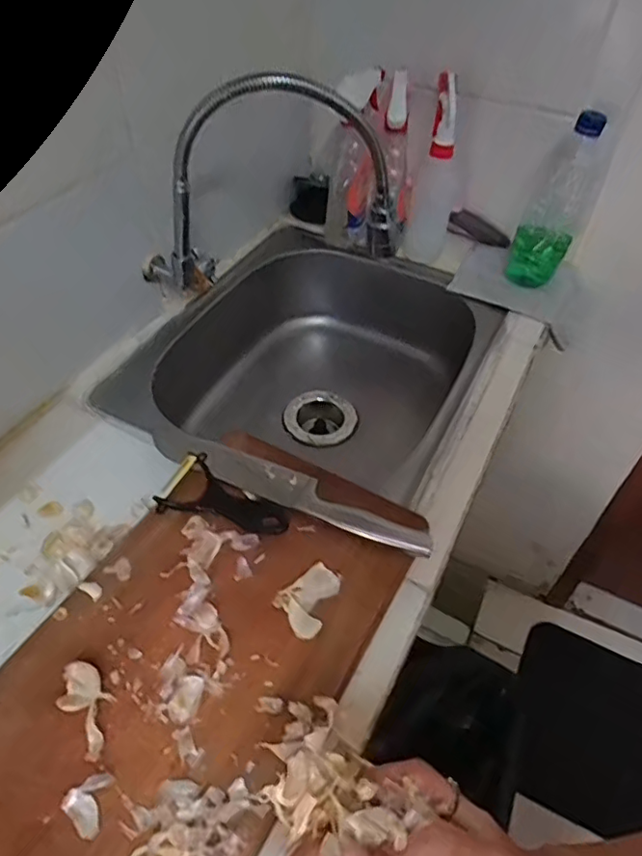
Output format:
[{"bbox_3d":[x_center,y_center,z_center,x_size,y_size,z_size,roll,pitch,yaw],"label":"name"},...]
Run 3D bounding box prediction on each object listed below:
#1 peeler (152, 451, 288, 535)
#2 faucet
[{"bbox_3d":[-0.083,0.062,0.522,0.115,0.015,0.062,16,48,12],"label":"peeler"},{"bbox_3d":[-0.064,-0.263,0.644,0.294,0.250,0.067,5,47,3],"label":"faucet"}]

